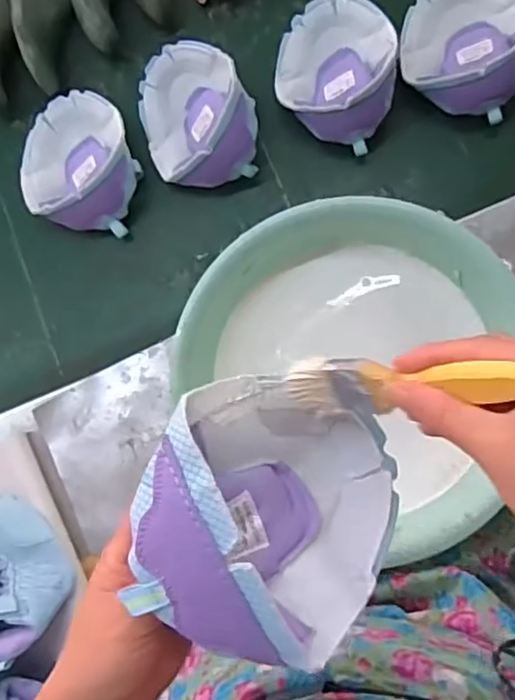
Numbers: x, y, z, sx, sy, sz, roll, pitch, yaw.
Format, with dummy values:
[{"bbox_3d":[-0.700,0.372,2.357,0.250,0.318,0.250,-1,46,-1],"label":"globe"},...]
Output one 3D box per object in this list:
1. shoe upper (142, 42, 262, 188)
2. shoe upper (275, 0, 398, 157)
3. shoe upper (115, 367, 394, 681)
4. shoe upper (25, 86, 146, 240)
[{"bbox_3d":[-0.070,-0.253,0.690,0.116,0.078,0.166,-28,83,3],"label":"shoe upper"},{"bbox_3d":[0.080,-0.296,0.676,0.124,0.070,0.165,4,86,6],"label":"shoe upper"},{"bbox_3d":[0.011,0.080,0.346,0.150,0.080,0.150,10,52,-13],"label":"shoe upper"},{"bbox_3d":[-0.199,-0.212,0.709,0.137,0.069,0.151,8,86,6],"label":"shoe upper"}]

